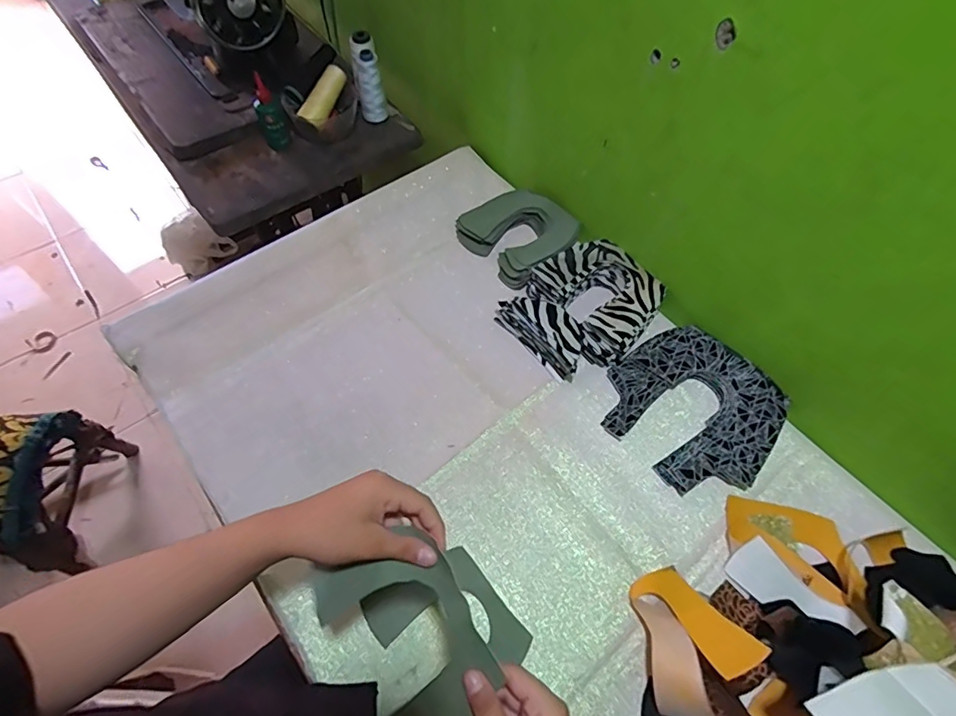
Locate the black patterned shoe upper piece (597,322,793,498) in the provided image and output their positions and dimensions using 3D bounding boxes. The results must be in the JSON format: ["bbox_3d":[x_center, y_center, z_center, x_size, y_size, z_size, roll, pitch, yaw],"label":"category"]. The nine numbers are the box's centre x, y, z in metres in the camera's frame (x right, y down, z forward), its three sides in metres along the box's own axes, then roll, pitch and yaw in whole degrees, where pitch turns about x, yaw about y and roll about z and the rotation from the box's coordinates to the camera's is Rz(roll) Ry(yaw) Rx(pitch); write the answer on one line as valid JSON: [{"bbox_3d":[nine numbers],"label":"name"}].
[{"bbox_3d":[0.261,0.060,0.609,0.181,0.034,0.192,-36,68,-20],"label":"black patterned shoe upper piece"}]

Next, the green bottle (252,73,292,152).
[{"bbox_3d":[-0.341,-0.397,0.813,0.048,0.098,0.043,39,66,18],"label":"green bottle"}]

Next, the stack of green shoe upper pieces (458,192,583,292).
[{"bbox_3d":[0.065,-0.190,0.747,0.147,0.029,0.150,-35,68,-20],"label":"stack of green shoe upper pieces"}]

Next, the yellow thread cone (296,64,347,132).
[{"bbox_3d":[-0.255,-0.438,0.834,0.037,0.038,0.115,28,84,13],"label":"yellow thread cone"}]

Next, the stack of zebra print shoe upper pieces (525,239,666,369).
[{"bbox_3d":[0.168,-0.084,0.681,0.140,0.044,0.160,-30,66,-18],"label":"stack of zebra print shoe upper pieces"}]

